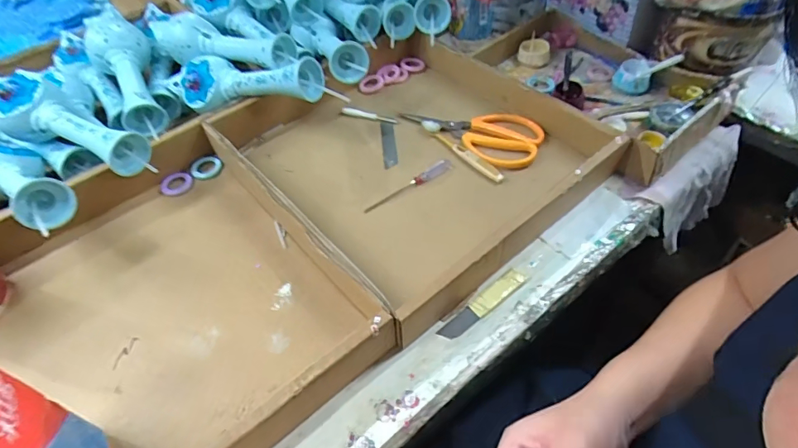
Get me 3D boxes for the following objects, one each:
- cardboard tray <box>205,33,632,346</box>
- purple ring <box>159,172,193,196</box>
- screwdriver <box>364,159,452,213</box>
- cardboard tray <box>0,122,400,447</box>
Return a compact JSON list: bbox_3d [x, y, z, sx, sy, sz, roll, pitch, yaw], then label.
[{"bbox_3d":[0.018,-0.098,0.567,0.361,0.059,0.363,-34,59,-23],"label":"cardboard tray"},{"bbox_3d":[-0.275,-0.050,0.575,0.037,0.006,0.037,0,52,0],"label":"purple ring"},{"bbox_3d":[0.012,-0.046,0.550,0.122,0.009,0.016,-32,58,-22],"label":"screwdriver"},{"bbox_3d":[-0.252,0.075,0.437,0.342,0.065,0.374,-34,59,-23],"label":"cardboard tray"}]

